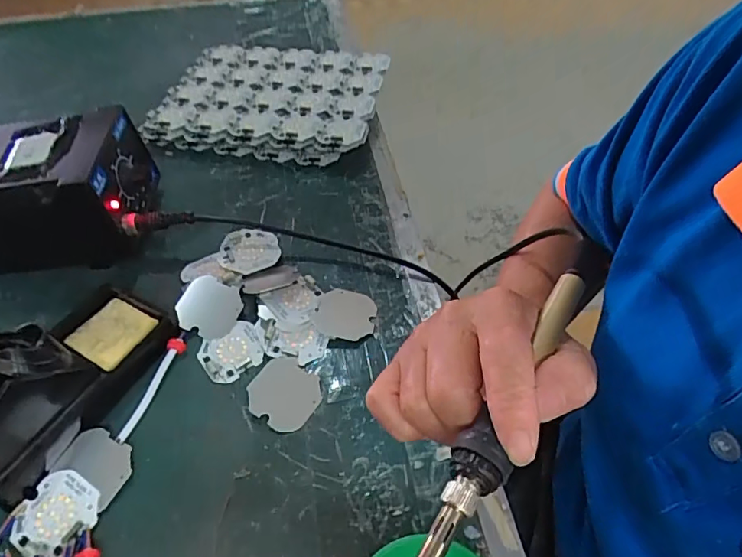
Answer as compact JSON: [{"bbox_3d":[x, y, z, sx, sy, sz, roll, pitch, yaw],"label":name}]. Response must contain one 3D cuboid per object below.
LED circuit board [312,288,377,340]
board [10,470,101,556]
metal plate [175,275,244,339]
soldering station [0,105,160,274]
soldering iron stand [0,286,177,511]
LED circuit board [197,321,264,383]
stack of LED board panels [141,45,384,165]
[{"bbox_3d":[-0.020,0.027,0.400,0.047,0.004,0.047,10,48,-3],"label":"LED circuit board"},{"bbox_3d":[-0.191,0.143,0.306,0.044,0.005,0.046,23,55,21],"label":"board"},{"bbox_3d":[-0.128,0.022,0.402,0.046,0.004,0.047,3,66,-7],"label":"metal plate"},{"bbox_3d":[-0.275,-0.075,0.442,0.145,0.091,0.109,-6,50,-2],"label":"soldering station"},{"bbox_3d":[-0.217,0.058,0.337,0.083,0.073,0.153,29,57,24],"label":"soldering iron stand"},{"bbox_3d":[-0.106,0.055,0.382,0.044,0.004,0.044,-27,54,-18],"label":"LED circuit board"},{"bbox_3d":[-0.111,-0.208,0.586,0.239,0.036,0.187,6,50,8],"label":"stack of LED board panels"}]

